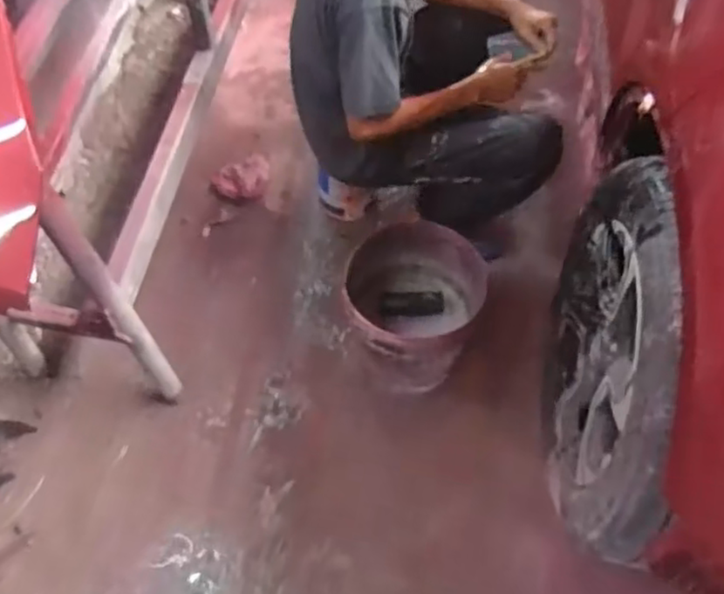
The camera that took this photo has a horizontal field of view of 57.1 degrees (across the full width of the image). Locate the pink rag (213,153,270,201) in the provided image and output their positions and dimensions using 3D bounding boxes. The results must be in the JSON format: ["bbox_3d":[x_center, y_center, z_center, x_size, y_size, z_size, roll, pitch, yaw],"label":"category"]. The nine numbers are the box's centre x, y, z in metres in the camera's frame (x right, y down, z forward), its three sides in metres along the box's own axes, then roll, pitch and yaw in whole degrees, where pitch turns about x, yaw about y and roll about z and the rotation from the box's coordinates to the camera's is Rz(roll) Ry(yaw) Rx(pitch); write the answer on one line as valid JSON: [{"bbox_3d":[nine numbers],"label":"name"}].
[{"bbox_3d":[-0.331,-0.325,1.829,0.161,0.082,0.108,-12,61,-7],"label":"pink rag"}]

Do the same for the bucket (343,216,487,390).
[{"bbox_3d":[0.092,0.011,1.527,0.335,0.270,0.306,0,61,0],"label":"bucket"}]

